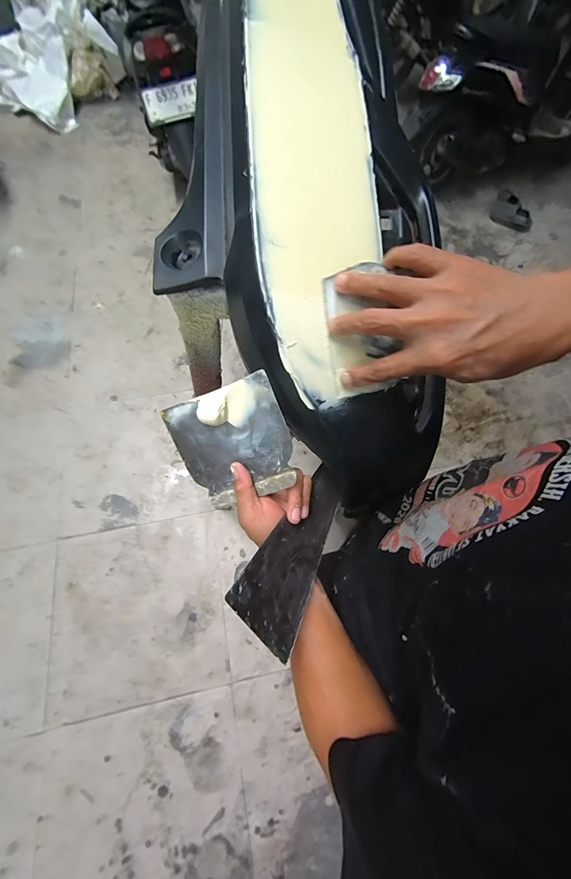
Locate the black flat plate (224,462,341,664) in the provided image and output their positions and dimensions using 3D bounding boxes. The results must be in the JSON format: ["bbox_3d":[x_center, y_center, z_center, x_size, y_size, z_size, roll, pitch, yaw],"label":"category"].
[{"bbox_3d":[0.020,0.111,0.344,0.079,0.008,0.205,61,37,-11],"label":"black flat plate"}]

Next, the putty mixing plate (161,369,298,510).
[{"bbox_3d":[-0.051,0.008,0.325,0.114,0.013,0.114,-20,102,15],"label":"putty mixing plate"}]

